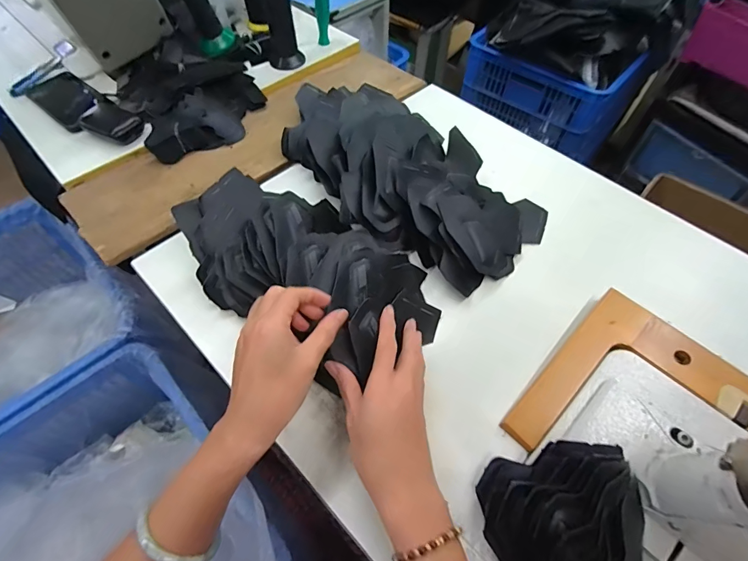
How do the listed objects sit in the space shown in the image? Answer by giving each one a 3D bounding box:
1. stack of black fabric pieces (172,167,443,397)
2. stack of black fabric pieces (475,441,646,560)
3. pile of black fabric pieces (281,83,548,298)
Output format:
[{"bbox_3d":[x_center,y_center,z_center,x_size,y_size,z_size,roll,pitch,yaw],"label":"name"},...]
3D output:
[{"bbox_3d":[-0.066,-0.018,0.404,0.274,0.079,0.148,26,60,14],"label":"stack of black fabric pieces"},{"bbox_3d":[0.145,0.188,0.281,0.124,0.077,0.133,2,57,0],"label":"stack of black fabric pieces"},{"bbox_3d":[0.022,-0.144,0.488,0.372,0.077,0.189,37,63,20],"label":"pile of black fabric pieces"}]

